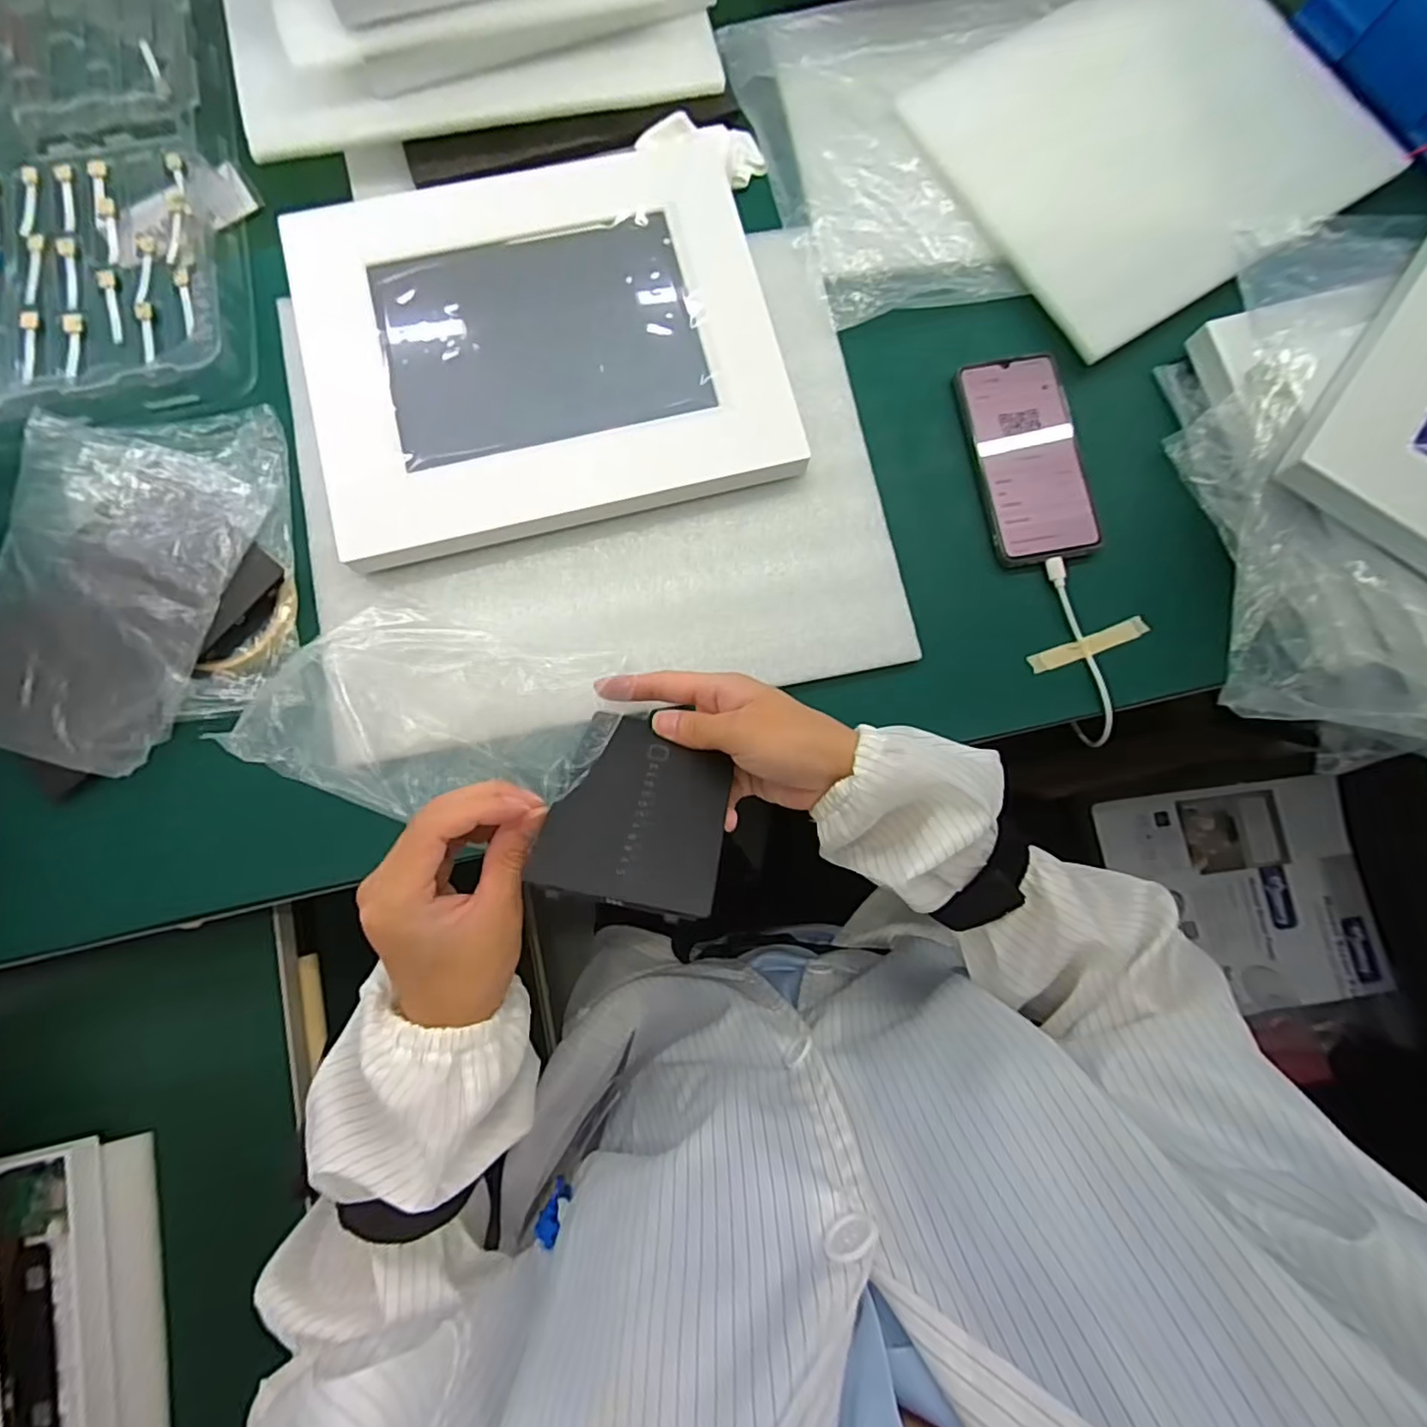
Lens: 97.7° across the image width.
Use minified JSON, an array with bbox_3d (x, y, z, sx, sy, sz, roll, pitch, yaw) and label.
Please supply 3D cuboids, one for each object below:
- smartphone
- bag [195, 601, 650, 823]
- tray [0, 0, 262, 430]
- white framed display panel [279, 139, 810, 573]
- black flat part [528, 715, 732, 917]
[{"bbox_3d":[0.219,-0.179,0.433,0.074,0.009,0.147,-10,83,-3],"label":"smartphone"},{"bbox_3d":[-0.145,-0.016,0.351,0.182,0.049,0.138,14,56,-12],"label":"bag"},{"bbox_3d":[-0.507,-0.416,0.446,0.309,0.041,0.480,-13,83,-3],"label":"tray"},{"bbox_3d":[-0.111,-0.246,0.417,0.299,0.027,0.248,-14,83,-3],"label":"white framed display panel"},{"bbox_3d":[-0.034,0.045,0.307,0.080,0.004,0.113,11,40,1],"label":"black flat part"}]

